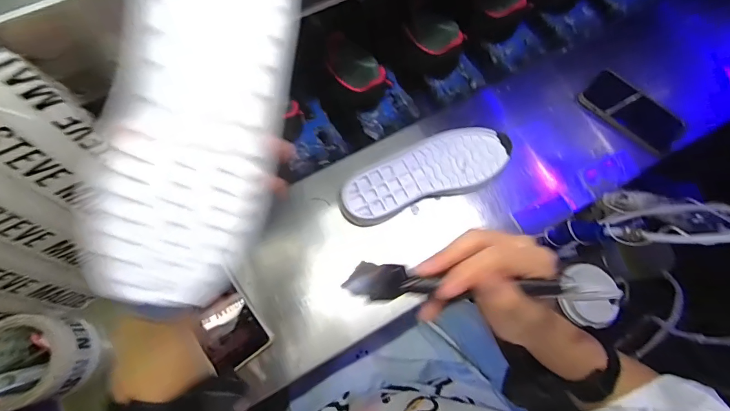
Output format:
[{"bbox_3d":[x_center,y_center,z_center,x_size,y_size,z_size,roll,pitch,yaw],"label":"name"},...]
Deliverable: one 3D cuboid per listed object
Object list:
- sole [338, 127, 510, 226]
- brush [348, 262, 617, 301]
[{"bbox_3d":[0.085,-0.049,0.575,0.255,0.028,0.097,-21,72,-7],"label":"sole"},{"bbox_3d":[0.080,0.053,0.259,0.184,0.013,0.024,3,71,-4],"label":"brush"}]

